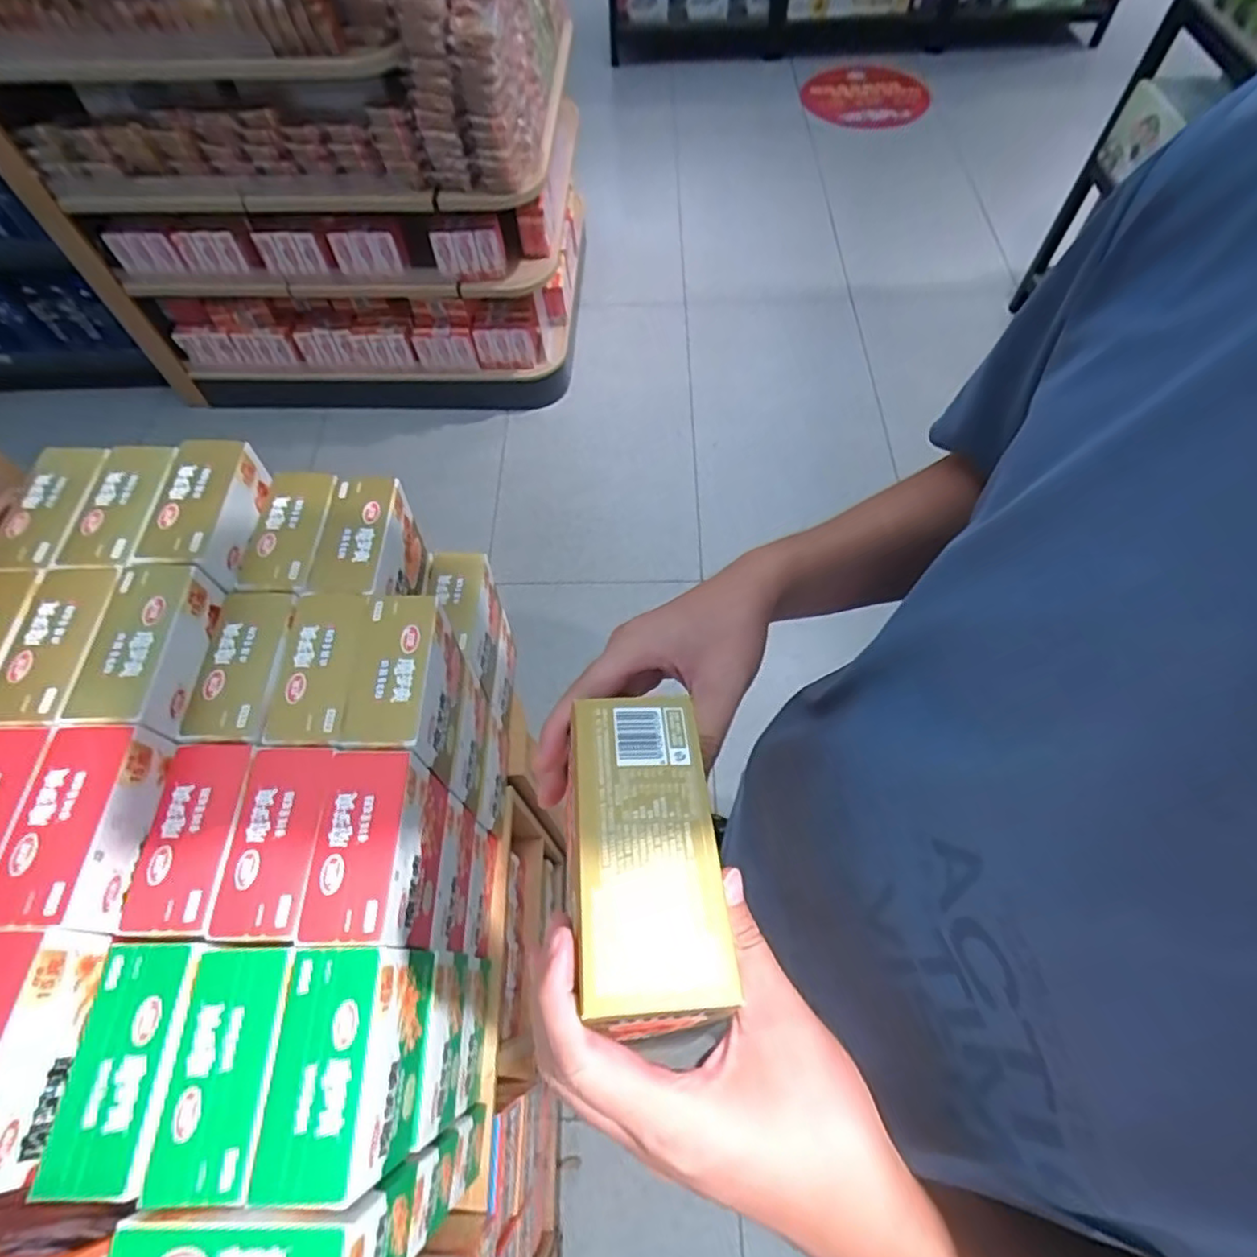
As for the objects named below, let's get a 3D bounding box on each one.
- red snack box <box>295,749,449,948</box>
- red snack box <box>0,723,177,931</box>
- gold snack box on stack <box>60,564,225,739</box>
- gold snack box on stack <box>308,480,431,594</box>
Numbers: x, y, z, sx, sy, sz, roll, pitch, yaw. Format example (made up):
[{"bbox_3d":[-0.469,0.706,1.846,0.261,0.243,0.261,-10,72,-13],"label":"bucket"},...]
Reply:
[{"bbox_3d":[-0.196,0.180,0.517,0.060,0.117,0.135,-2,62,0],"label":"red snack box"},{"bbox_3d":[-0.385,0.139,0.456,0.062,0.045,0.132,0,62,1],"label":"red snack box"},{"bbox_3d":[-0.387,0.017,0.520,0.068,0.046,0.136,-2,62,0],"label":"gold snack box on stack"},{"bbox_3d":[-0.256,-0.062,0.652,0.062,0.134,0.136,0,62,1],"label":"gold snack box on stack"}]

